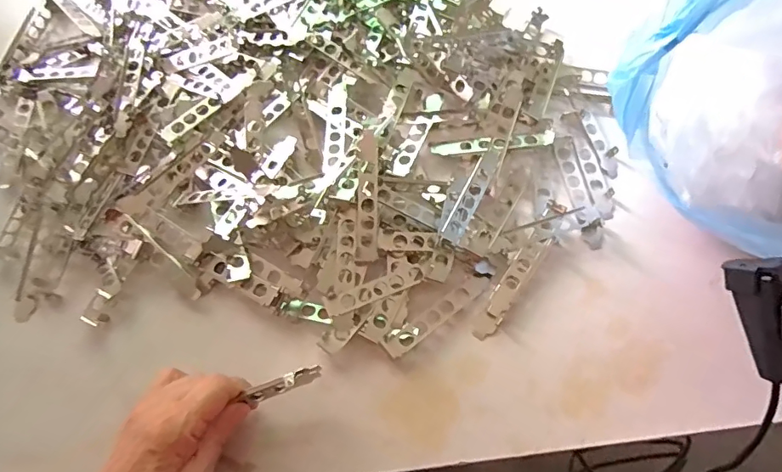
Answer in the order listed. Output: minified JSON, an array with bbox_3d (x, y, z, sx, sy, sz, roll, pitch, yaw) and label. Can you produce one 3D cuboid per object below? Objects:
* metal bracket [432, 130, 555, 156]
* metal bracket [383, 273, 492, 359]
[{"bbox_3d":[0.103,-0.095,0.489,0.121,0.009,0.018,-5,68,0],"label":"metal bracket"},{"bbox_3d":[0.042,0.069,0.435,0.112,0.005,0.019,-36,71,-12],"label":"metal bracket"}]

